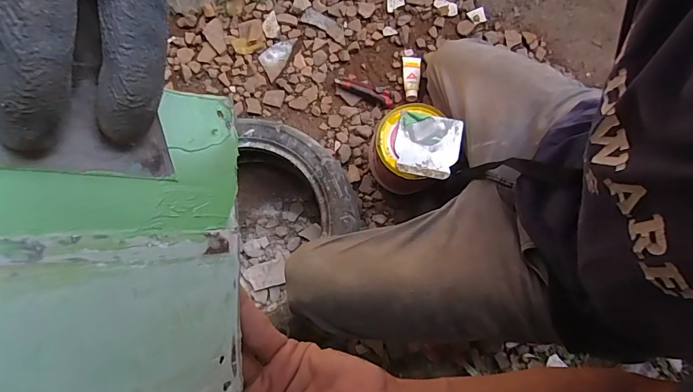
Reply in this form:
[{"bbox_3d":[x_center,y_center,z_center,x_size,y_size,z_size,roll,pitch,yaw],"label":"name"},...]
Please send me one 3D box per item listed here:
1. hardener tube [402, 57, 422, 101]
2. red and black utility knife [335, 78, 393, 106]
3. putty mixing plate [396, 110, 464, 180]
[{"bbox_3d":[0.158,-0.287,0.924,0.043,0.020,0.124,4,77,3],"label":"hardener tube"},{"bbox_3d":[0.042,-0.253,0.915,0.143,0.027,0.046,16,77,6],"label":"red and black utility knife"},{"bbox_3d":[0.155,-0.097,0.727,0.118,0.009,0.120,11,77,5],"label":"putty mixing plate"}]

